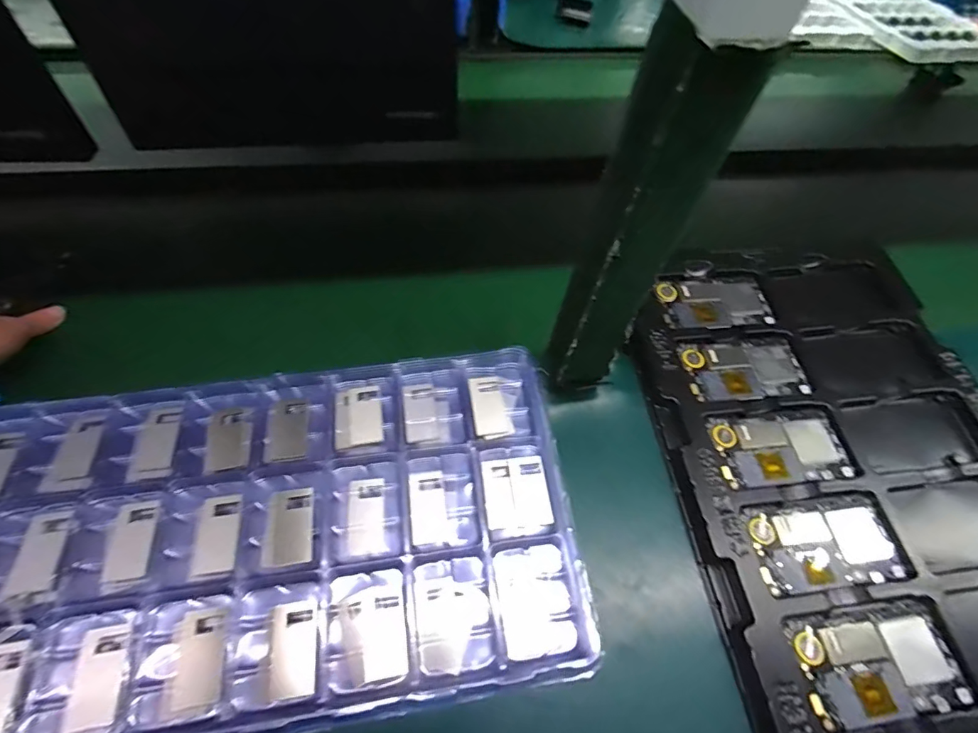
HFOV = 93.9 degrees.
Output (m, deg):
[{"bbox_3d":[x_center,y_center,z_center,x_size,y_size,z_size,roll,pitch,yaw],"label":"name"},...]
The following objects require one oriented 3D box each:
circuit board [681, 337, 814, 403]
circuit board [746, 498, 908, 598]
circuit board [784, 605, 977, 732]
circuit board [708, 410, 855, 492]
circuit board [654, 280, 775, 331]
[{"bbox_3d":[0.255,0.001,0.455,0.121,0.006,0.065,-4,58,-6],"label":"circuit board"},{"bbox_3d":[0.276,0.149,0.376,0.122,0.007,0.063,-7,58,-8],"label":"circuit board"},{"bbox_3d":[0.287,0.218,0.335,0.124,0.004,0.064,-4,58,-6],"label":"circuit board"},{"bbox_3d":[0.263,0.075,0.416,0.120,0.004,0.068,-4,60,-8],"label":"circuit board"},{"bbox_3d":[0.243,-0.067,0.494,0.122,0.008,0.063,-4,58,-6],"label":"circuit board"}]

